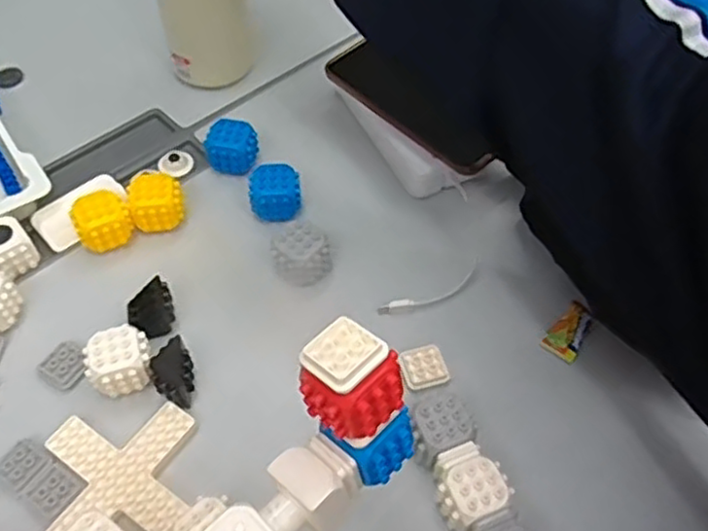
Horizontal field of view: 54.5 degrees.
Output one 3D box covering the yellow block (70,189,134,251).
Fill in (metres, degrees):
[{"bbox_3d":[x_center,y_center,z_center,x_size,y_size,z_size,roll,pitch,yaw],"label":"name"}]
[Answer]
[{"bbox_3d":[-0.178,-0.030,0.490,0.037,0.037,0.032,-24,57,-16],"label":"yellow block"}]

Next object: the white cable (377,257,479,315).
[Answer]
[{"bbox_3d":[0.056,0.017,0.476,0.084,0.008,0.016,-24,57,-18],"label":"white cable"}]

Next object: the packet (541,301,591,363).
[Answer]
[{"bbox_3d":[0.144,0.043,0.456,0.023,0.010,0.041,32,60,21],"label":"packet"}]

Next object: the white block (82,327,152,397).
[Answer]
[{"bbox_3d":[-0.144,0.060,0.425,0.037,0.030,0.035,-21,56,-15],"label":"white block"}]

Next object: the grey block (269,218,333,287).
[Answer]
[{"bbox_3d":[-0.036,-0.005,0.473,0.036,0.033,0.038,26,58,18],"label":"grey block"}]

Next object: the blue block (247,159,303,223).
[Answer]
[{"bbox_3d":[-0.058,-0.053,0.505,0.038,0.030,0.035,-5,54,-3],"label":"blue block"}]

